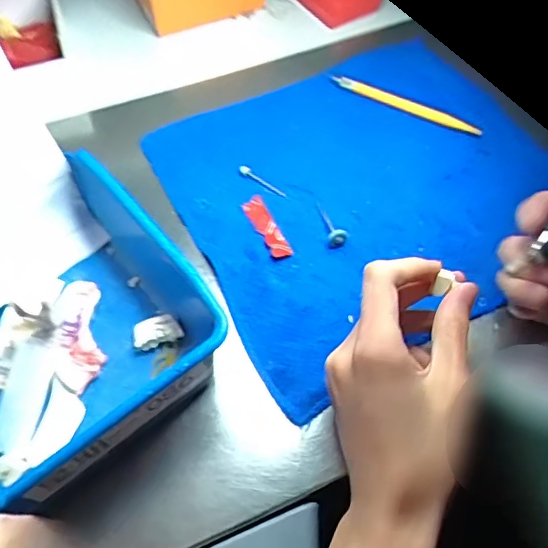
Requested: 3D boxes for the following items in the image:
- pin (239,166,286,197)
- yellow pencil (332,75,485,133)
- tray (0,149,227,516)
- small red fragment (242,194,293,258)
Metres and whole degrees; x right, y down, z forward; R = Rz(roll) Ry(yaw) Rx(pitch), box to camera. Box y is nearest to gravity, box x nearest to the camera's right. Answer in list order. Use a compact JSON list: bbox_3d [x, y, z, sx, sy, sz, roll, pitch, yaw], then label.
[{"bbox_3d":[-0.009,-0.074,0.436,0.043,0.004,0.006,32,62,17],"label":"pin"},{"bbox_3d":[0.116,-0.151,0.490,0.135,0.008,0.013,27,61,14],"label":"yellow pencil"},{"bbox_3d":[-0.131,0.034,0.329,0.161,0.071,0.166,-36,66,-21],"label":"tray"},{"bbox_3d":[-0.006,-0.036,0.412,0.016,0.006,0.060,-20,61,-13],"label":"small red fragment"}]

